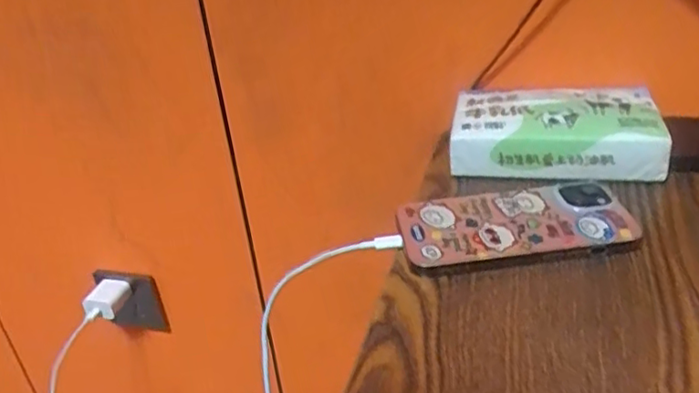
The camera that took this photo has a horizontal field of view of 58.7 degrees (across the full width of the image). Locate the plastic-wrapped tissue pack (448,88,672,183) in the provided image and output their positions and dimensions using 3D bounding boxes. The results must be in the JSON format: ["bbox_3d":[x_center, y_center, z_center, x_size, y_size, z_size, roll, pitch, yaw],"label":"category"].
[{"bbox_3d":[0.145,-0.048,0.438,0.140,0.035,0.064,3,32,15],"label":"plastic-wrapped tissue pack"}]

